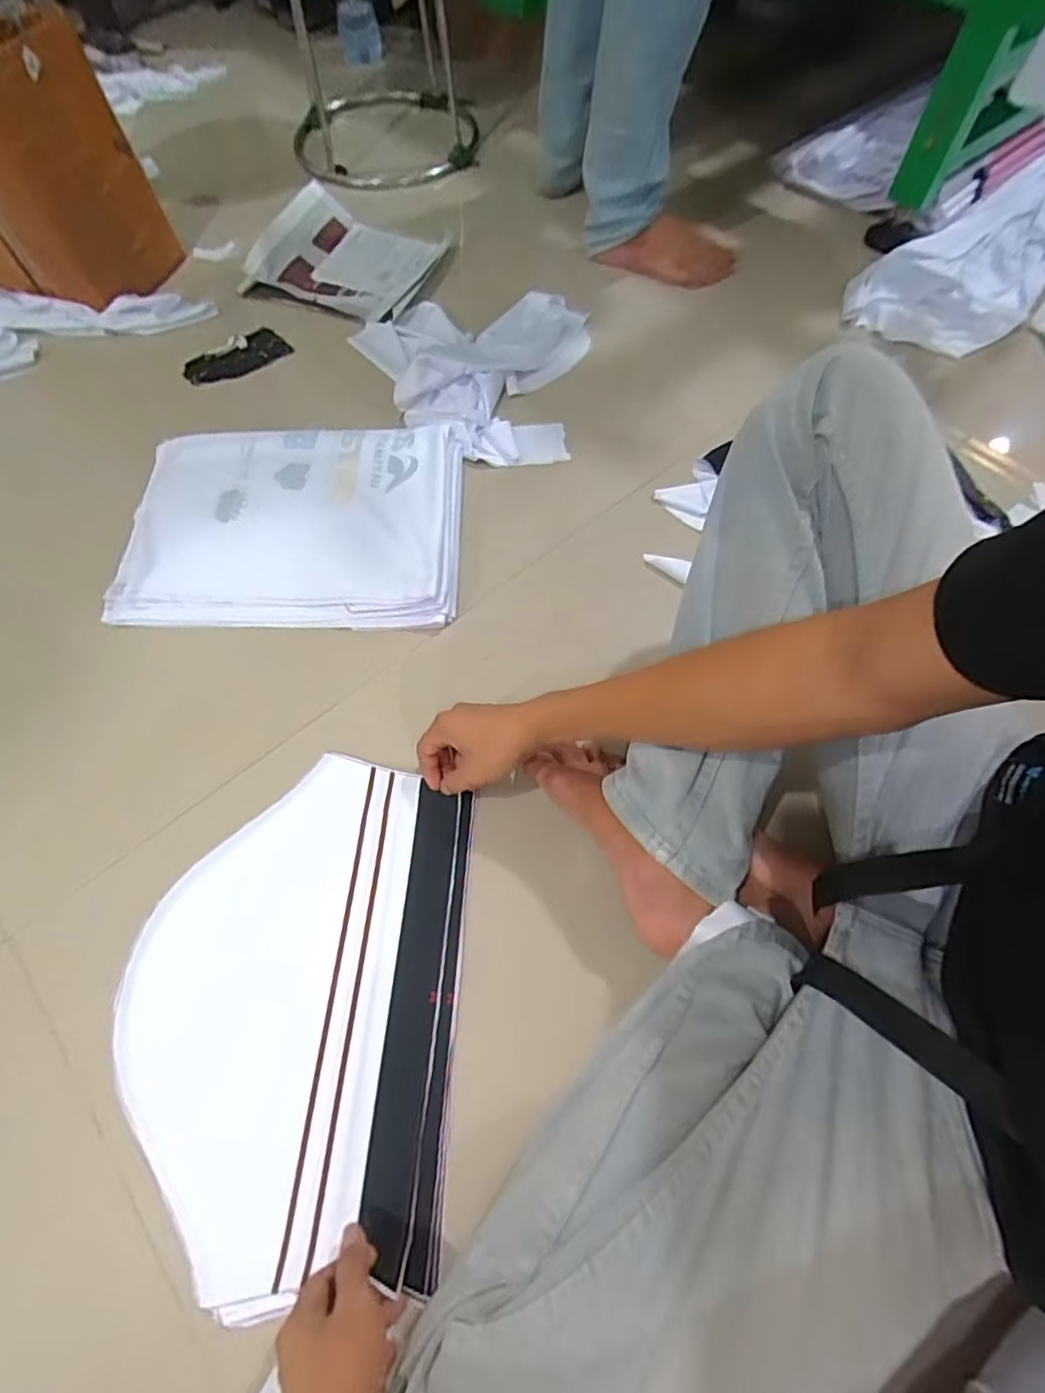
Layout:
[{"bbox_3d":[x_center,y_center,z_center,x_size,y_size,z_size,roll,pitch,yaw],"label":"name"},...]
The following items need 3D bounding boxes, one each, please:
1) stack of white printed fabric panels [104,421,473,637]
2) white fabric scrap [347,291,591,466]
[{"bbox_3d":[-0.273,-0.208,0.737,0.389,0.038,0.274,-1,62,1],"label":"stack of white printed fabric panels"},{"bbox_3d":[-0.077,-0.465,0.853,0.332,0.050,0.337,3,63,1],"label":"white fabric scrap"}]

